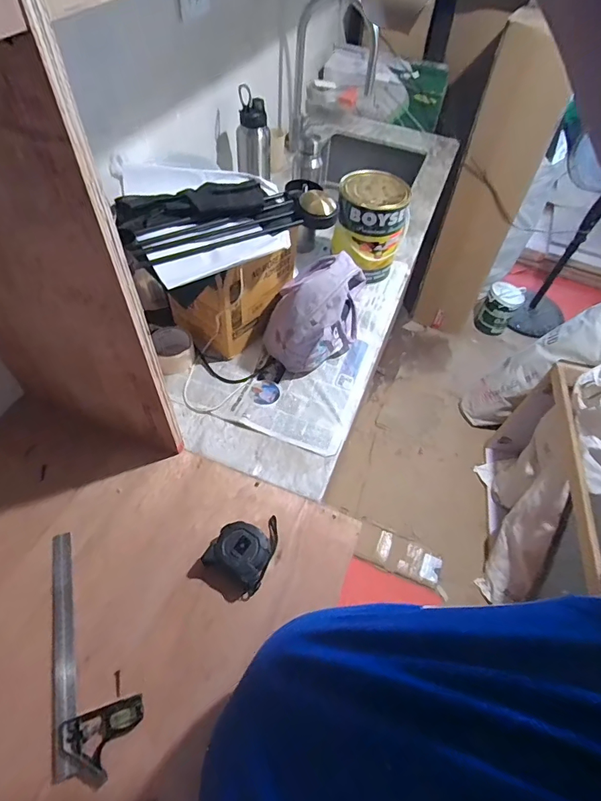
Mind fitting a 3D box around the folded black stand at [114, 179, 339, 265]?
[{"bbox_3d":[-0.132,-0.341,0.769,0.390,0.046,0.165,-23,60,-19],"label":"folded black stand"}]

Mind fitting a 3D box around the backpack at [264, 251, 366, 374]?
[{"bbox_3d":[0.033,-0.188,0.882,0.176,0.186,0.227,16,54,6],"label":"backpack"}]

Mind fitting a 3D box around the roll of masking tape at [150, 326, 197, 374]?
[{"bbox_3d":[-0.257,-0.105,0.878,0.078,0.056,0.094,-17,58,-16],"label":"roll of masking tape"}]

